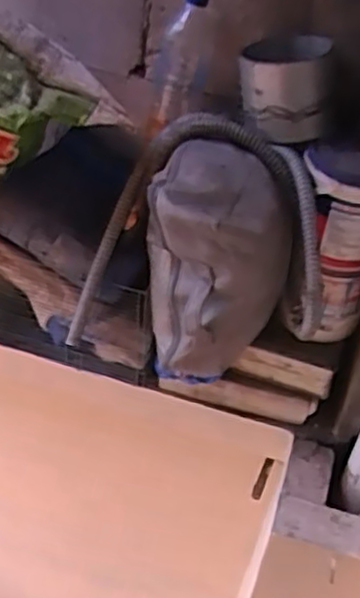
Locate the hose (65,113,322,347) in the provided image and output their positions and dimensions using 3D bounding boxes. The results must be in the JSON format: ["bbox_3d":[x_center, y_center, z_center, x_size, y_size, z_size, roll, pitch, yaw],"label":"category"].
[{"bbox_3d":[0.045,-0.077,1.119,0.387,0.360,0.175,16,43,11],"label":"hose"}]

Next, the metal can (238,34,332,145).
[{"bbox_3d":[0.148,-0.312,1.042,0.124,0.120,0.124,7,42,1],"label":"metal can"}]

